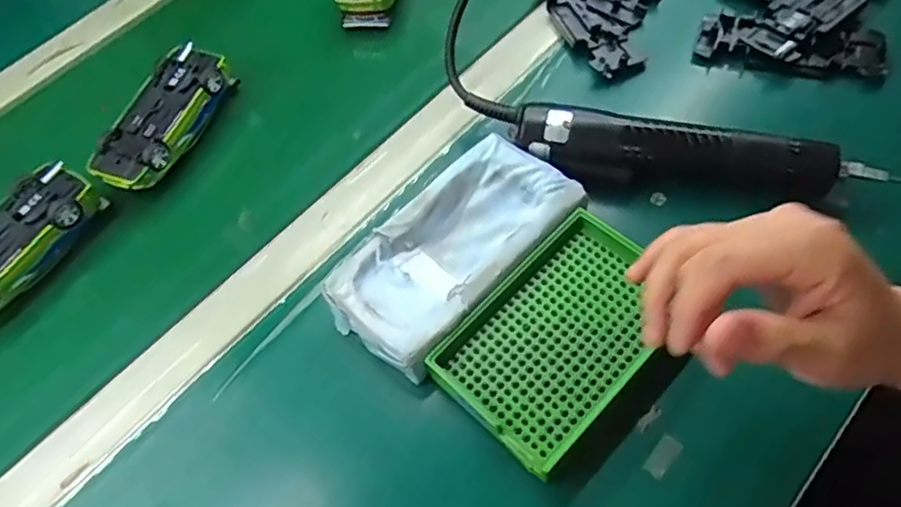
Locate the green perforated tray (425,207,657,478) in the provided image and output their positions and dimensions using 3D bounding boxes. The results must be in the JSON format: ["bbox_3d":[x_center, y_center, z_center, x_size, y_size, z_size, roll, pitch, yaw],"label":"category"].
[{"bbox_3d":[0.064,0.046,0.368,0.089,0.020,0.137,38,71,26],"label":"green perforated tray"}]

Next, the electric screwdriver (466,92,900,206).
[{"bbox_3d":[0.138,-0.064,0.418,0.253,0.045,0.038,11,61,15],"label":"electric screwdriver"}]

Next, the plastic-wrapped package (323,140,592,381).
[{"bbox_3d":[0.003,-0.002,0.405,0.082,0.034,0.164,37,71,24],"label":"plastic-wrapped package"}]

